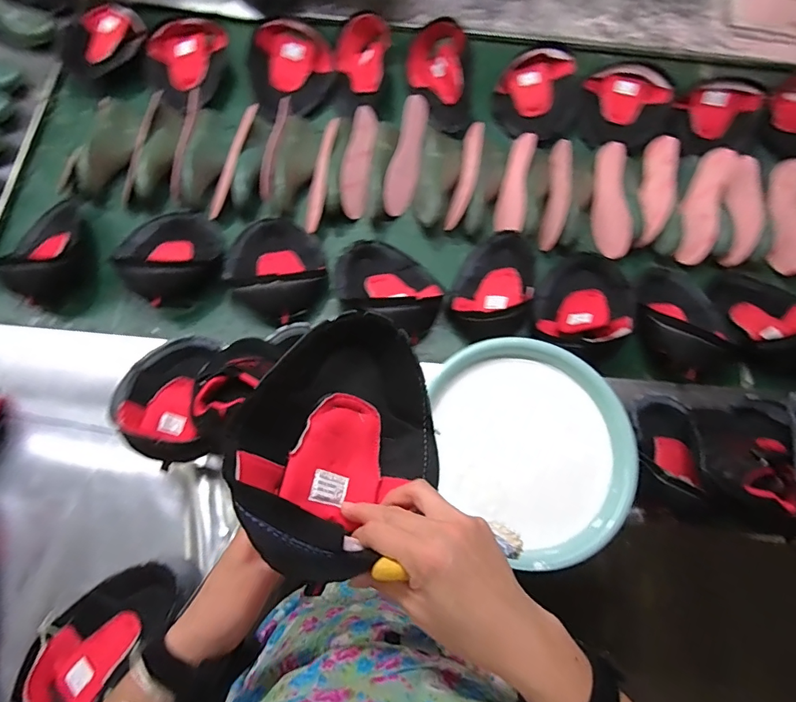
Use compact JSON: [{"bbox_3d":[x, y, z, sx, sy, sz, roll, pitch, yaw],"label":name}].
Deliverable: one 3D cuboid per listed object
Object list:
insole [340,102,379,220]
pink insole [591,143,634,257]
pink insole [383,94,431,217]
[{"bbox_3d":[-0.077,-0.367,0.853,0.012,0.064,0.214,5,84,45],"label":"insole"},{"bbox_3d":[0.412,-0.290,0.862,0.008,0.076,0.220,2,85,-26],"label":"pink insole"},{"bbox_3d":[0.018,-0.374,0.854,0.067,0.016,0.224,13,96,-38],"label":"pink insole"}]

